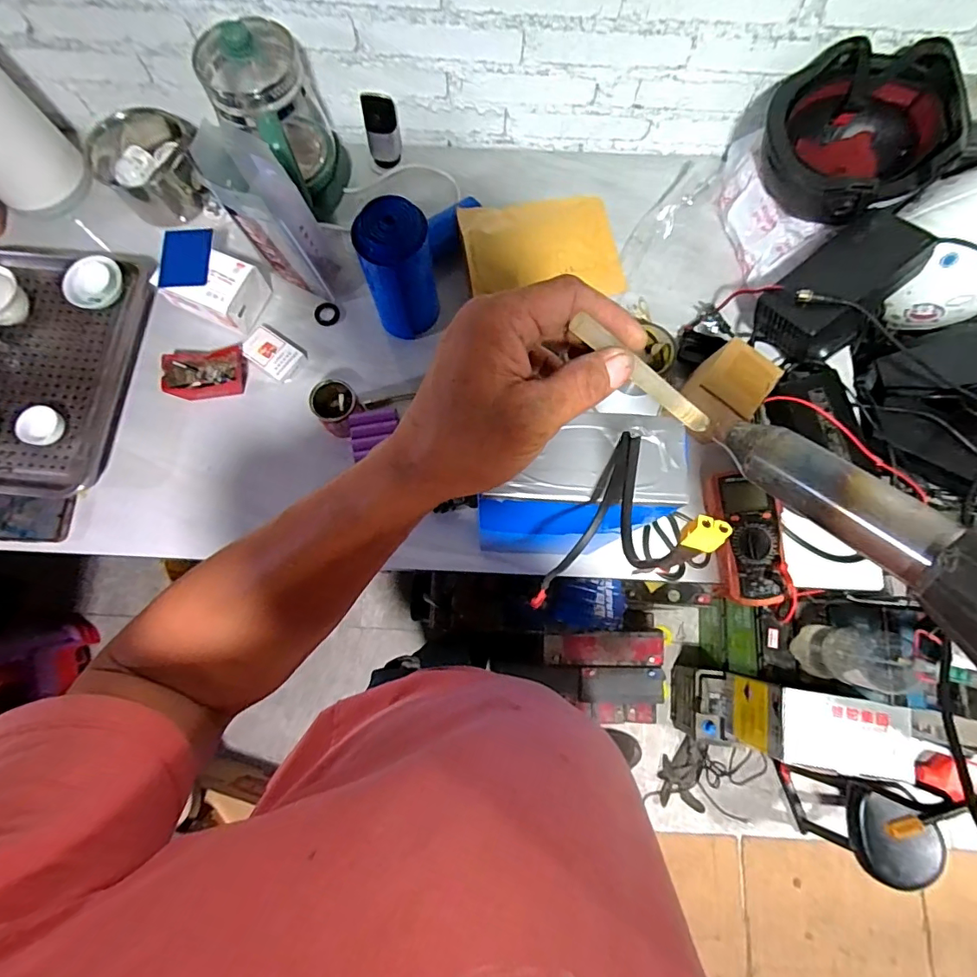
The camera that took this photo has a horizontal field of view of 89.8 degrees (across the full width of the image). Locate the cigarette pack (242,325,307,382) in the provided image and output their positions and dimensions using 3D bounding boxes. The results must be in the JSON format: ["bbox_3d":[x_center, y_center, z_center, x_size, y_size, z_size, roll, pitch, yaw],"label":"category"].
[{"bbox_3d":[-0.331,-0.206,0.754,0.078,0.026,0.056,35,79,8],"label":"cigarette pack"}]

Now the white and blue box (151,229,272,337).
[{"bbox_3d":[-0.422,-0.316,0.746,0.135,0.076,0.110,24,77,5],"label":"white and blue box"}]

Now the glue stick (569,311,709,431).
[{"bbox_3d":[0.088,-0.060,0.270,0.110,0.009,0.011,27,75,-29],"label":"glue stick"}]

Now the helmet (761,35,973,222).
[{"bbox_3d":[0.519,-0.490,0.702,0.206,0.147,0.228,-41,80,-9],"label":"helmet"}]

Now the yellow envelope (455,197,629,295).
[{"bbox_3d":[0.085,-0.390,0.786,0.249,0.028,0.175,-9,82,-11],"label":"yellow envelope"}]

